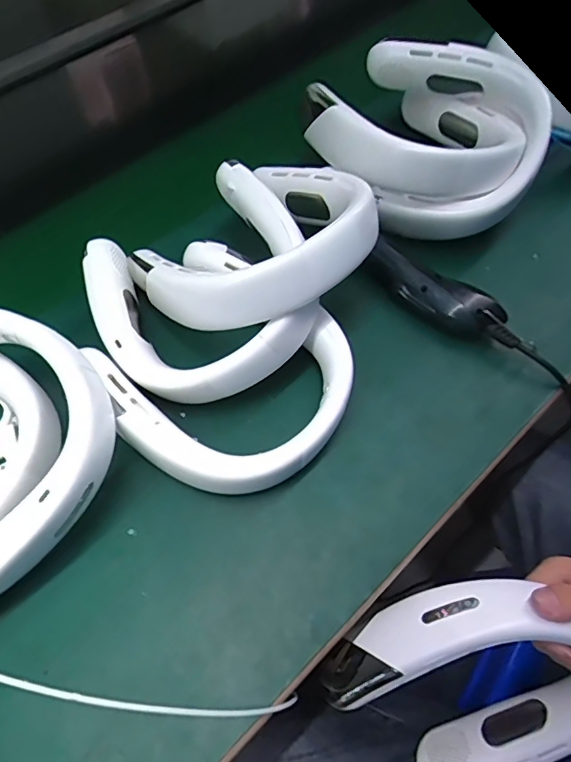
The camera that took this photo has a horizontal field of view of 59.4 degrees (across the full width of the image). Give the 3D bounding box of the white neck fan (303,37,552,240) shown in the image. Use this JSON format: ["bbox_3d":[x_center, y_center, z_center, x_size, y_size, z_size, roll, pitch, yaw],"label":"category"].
[{"bbox_3d":[0.127,-0.247,0.491,0.159,0.118,0.225,-35,65,-16],"label":"white neck fan"}]

